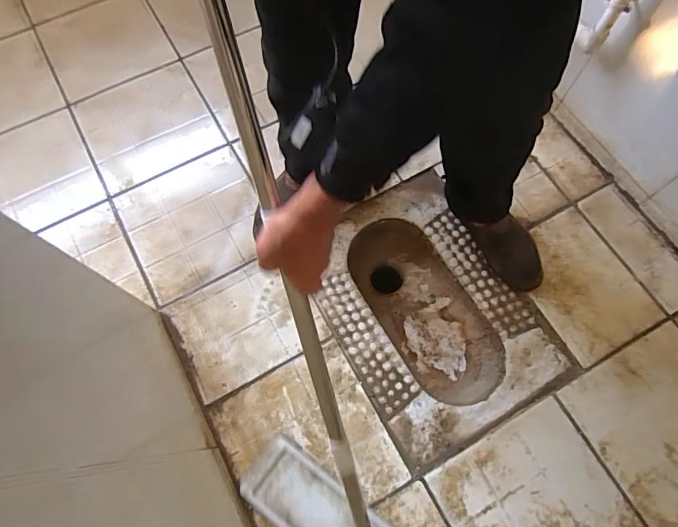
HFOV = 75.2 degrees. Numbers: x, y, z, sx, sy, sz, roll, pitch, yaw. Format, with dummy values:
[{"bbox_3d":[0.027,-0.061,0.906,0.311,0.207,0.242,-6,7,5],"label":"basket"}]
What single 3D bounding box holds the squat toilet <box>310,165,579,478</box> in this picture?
[{"bbox_3d":[0.186,0.122,1.016,0.399,0.161,0.532,-28,71,-11],"label":"squat toilet"}]

